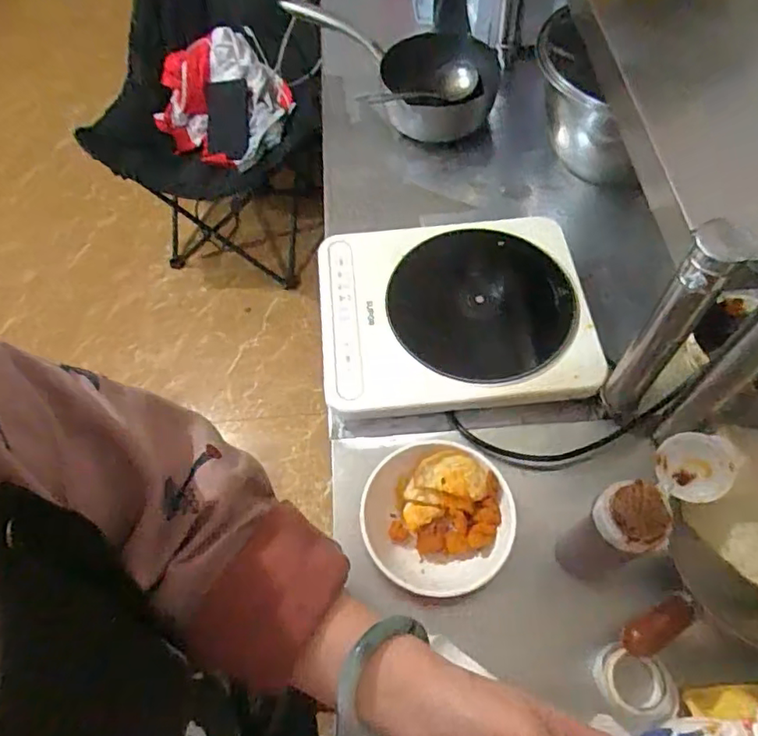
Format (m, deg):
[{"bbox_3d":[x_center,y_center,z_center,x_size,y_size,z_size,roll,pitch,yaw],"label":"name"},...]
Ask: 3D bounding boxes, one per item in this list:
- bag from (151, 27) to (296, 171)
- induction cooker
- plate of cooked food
[{"bbox_3d":[-0.408,-0.691,1.479,0.345,0.205,0.338,-18,62,-6],"label":"bag"},{"bbox_3d":[0.086,-0.062,0.691,0.312,0.055,0.245,-6,61,1],"label":"induction cooker"},{"bbox_3d":[0.055,0.149,0.561,0.143,0.053,0.139,-2,62,3],"label":"plate of cooked food"}]

